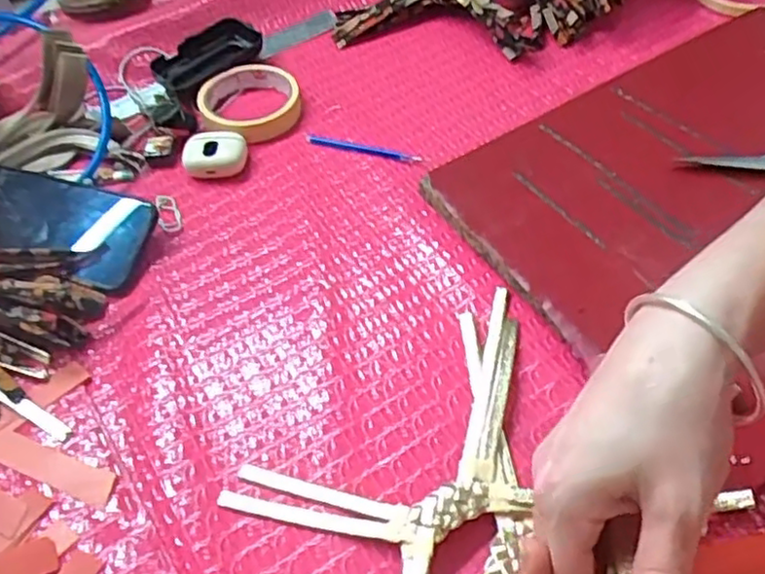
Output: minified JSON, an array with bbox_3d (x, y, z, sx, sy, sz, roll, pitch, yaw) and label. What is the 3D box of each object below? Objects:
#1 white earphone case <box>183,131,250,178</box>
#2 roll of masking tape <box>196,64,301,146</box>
[{"bbox_3d":[-0.142,-0.112,0.572,0.054,0.029,0.037,-20,53,-10],"label":"white earphone case"},{"bbox_3d":[-0.118,-0.166,0.614,0.087,0.024,0.086,-3,52,3],"label":"roll of masking tape"}]

